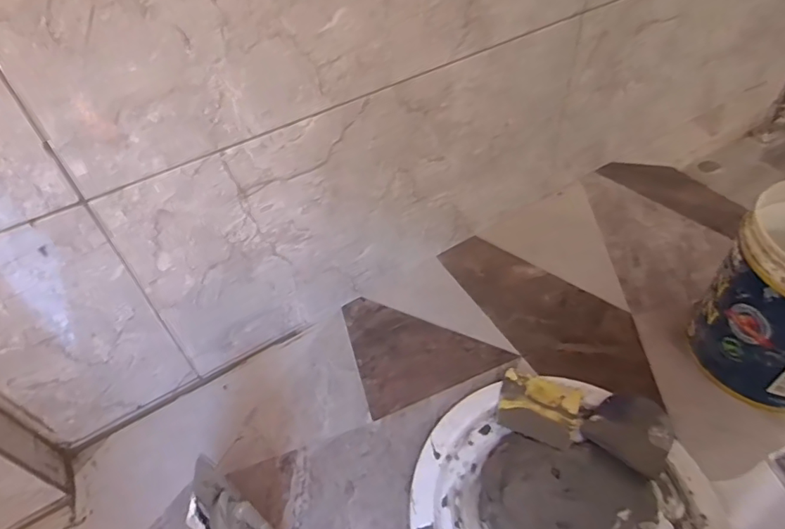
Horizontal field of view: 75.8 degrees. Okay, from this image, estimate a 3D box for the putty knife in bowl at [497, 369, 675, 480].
[{"bbox_3d":[0.209,0.167,0.556,0.177,0.035,0.077,18,51,19],"label":"putty knife in bowl"}]

